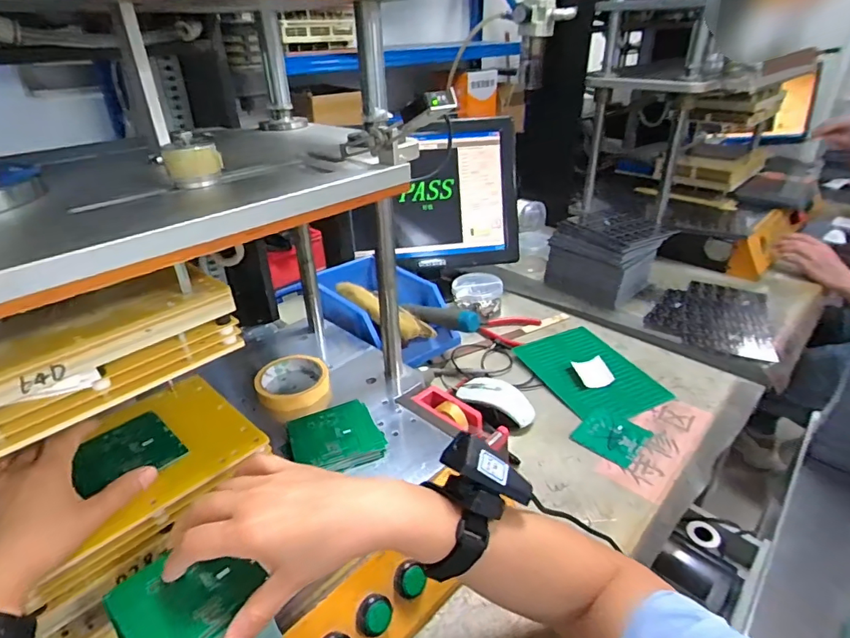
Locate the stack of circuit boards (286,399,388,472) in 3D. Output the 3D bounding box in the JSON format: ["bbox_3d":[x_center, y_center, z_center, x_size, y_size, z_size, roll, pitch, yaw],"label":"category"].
[{"bbox_3d":[-0.100,0.133,0.555,0.098,0.015,0.090,-14,33,-20],"label":"stack of circuit boards"}]

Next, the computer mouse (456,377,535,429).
[{"bbox_3d":[0.097,0.118,0.701,0.117,0.039,0.066,27,41,37],"label":"computer mouse"}]

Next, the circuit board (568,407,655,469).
[{"bbox_3d":[0.255,0.159,0.669,0.081,0.006,0.078,27,48,35],"label":"circuit board"}]

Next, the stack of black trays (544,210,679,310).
[{"bbox_3d":[0.411,-0.157,1.107,0.227,0.141,0.203,-25,39,-34],"label":"stack of black trays"}]

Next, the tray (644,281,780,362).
[{"bbox_3d":[0.588,-0.011,1.009,0.219,0.019,0.299,15,34,24],"label":"tray"}]

